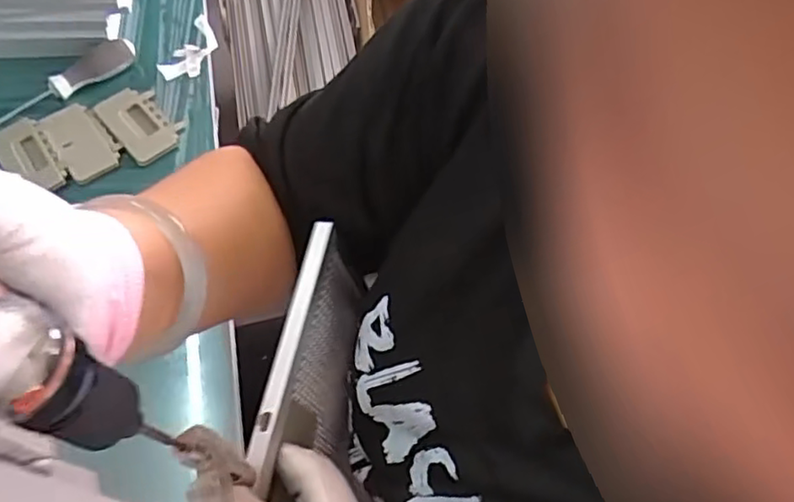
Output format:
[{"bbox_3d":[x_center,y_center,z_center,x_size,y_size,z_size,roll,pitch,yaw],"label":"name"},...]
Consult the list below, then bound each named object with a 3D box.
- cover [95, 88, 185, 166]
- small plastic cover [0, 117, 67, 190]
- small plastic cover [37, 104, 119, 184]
[{"bbox_3d":[-0.246,-0.125,0.629,0.055,0.014,0.084,-39,70,-21],"label":"cover"},{"bbox_3d":[-0.339,-0.087,0.602,0.043,0.016,0.088,-34,69,-19],"label":"small plastic cover"},{"bbox_3d":[-0.299,-0.105,0.613,0.046,0.012,0.086,-34,69,-19],"label":"small plastic cover"}]

